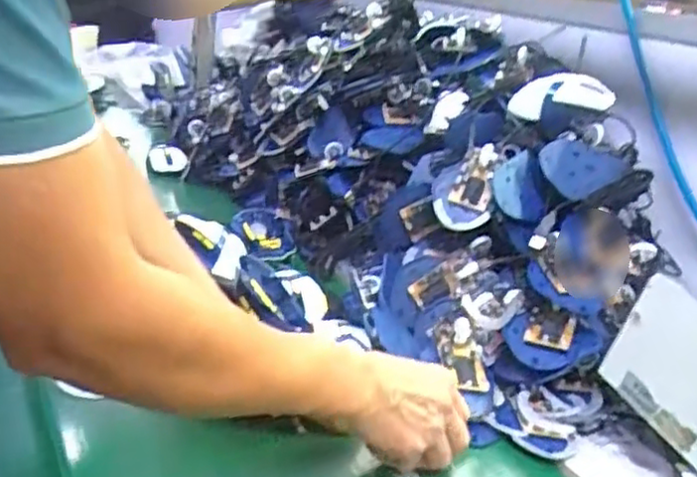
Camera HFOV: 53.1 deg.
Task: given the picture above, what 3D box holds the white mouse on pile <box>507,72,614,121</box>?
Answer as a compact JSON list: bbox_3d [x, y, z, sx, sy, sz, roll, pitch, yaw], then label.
[{"bbox_3d":[0.276,-0.187,0.906,0.132,0.048,0.050,-7,22,-1],"label":"white mouse on pile"}]

